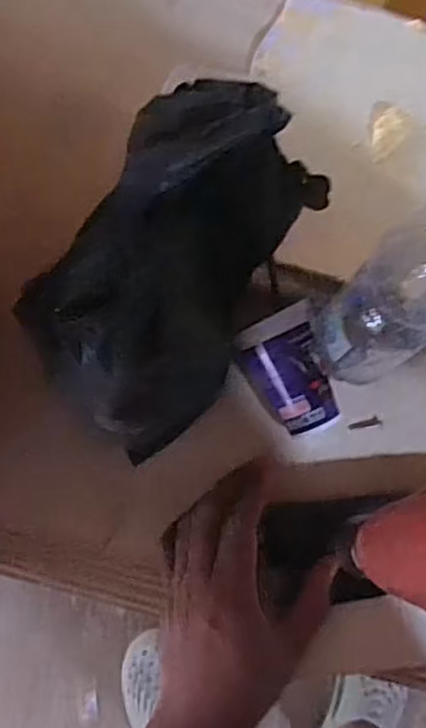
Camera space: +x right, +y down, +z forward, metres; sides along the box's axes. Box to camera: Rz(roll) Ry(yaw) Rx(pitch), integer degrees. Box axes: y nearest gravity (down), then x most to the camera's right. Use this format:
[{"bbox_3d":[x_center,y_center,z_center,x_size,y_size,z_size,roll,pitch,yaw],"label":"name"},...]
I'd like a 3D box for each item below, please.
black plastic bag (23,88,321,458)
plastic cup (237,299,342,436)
[{"bbox_3d":[-0.015,-0.053,0.431,0.095,0.209,0.205,30,73,2],"label":"black plastic bag"},{"bbox_3d":[0.056,0.009,0.500,0.050,0.058,0.082,-26,79,-13],"label":"plastic cup"}]

